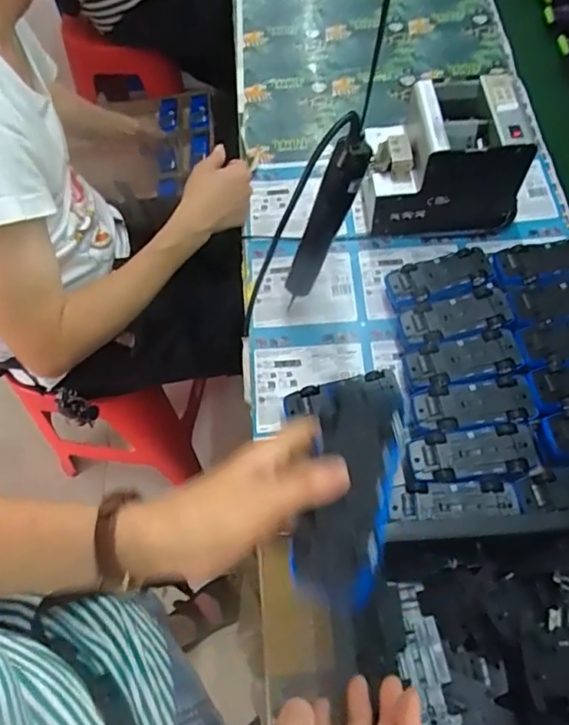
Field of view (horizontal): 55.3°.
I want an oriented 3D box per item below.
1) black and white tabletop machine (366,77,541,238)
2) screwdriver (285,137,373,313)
[{"bbox_3d":[0.208,-0.270,0.732,0.186,0.162,0.151,-3,64,0],"label":"black and white tabletop machine"},{"bbox_3d":[0.043,-0.151,0.604,0.037,0.198,0.032,43,46,20],"label":"screwdriver"}]

